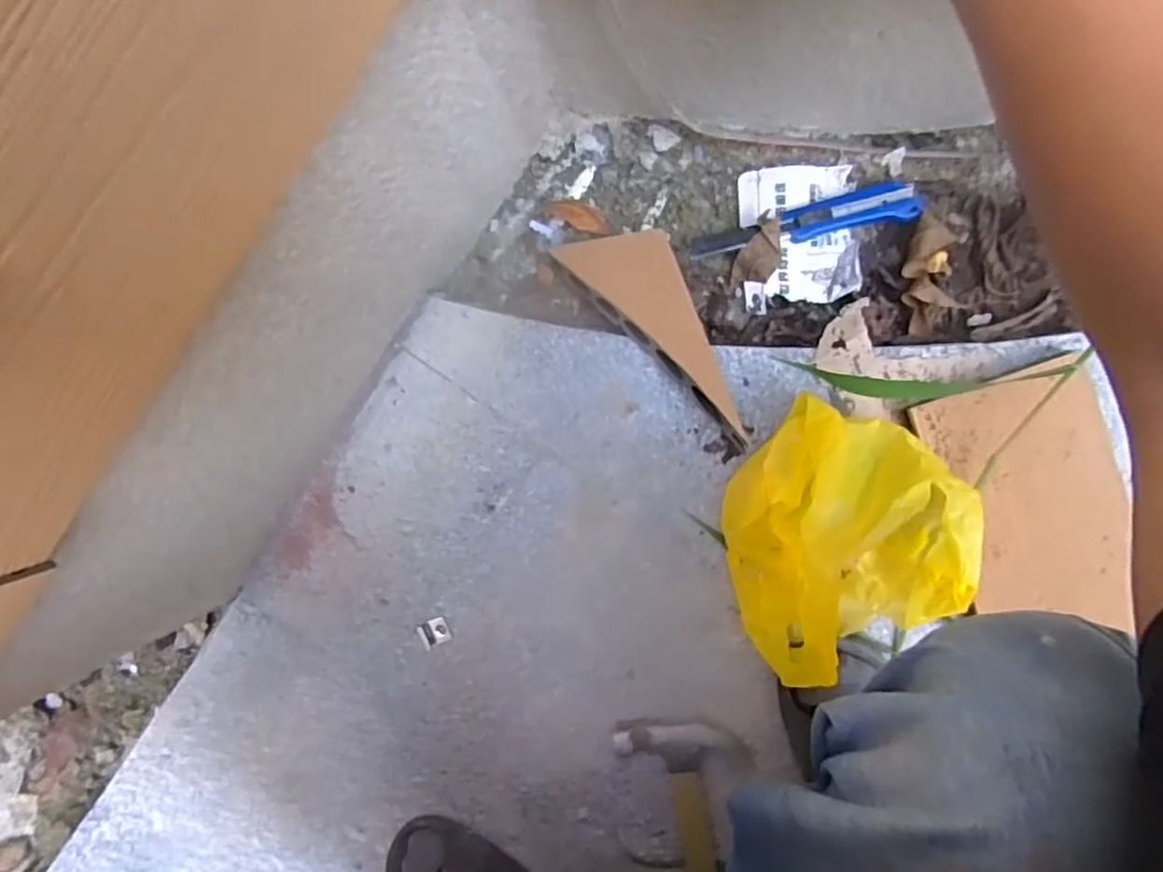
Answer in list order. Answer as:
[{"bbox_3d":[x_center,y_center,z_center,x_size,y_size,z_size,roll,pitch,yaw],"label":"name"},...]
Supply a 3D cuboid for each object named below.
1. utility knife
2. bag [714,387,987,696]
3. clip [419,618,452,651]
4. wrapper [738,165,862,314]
[{"bbox_3d":[0.210,-0.203,0.624,0.209,0.022,0.038,-10,94,6],"label":"utility knife"},{"bbox_3d":[0.214,0.091,0.541,0.185,0.128,0.217,12,96,4],"label":"bag"},{"bbox_3d":[-0.143,0.193,0.647,0.028,0.007,0.024,-26,92,7],"label":"clip"},{"bbox_3d":[0.206,-0.191,0.625,0.103,0.032,0.133,-4,95,5],"label":"wrapper"}]

